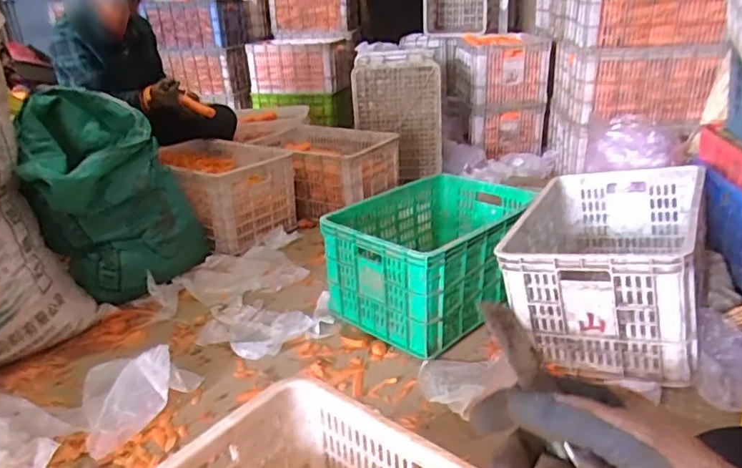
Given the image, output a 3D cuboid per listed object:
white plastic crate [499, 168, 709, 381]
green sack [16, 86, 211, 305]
[{"bbox_3d":[0.528,0.051,1.244,0.376,0.262,0.522,8,26,24],"label":"white plastic crate"},{"bbox_3d":[-0.702,-0.084,1.468,0.361,0.511,0.391,-3,23,-1],"label":"green sack"}]

